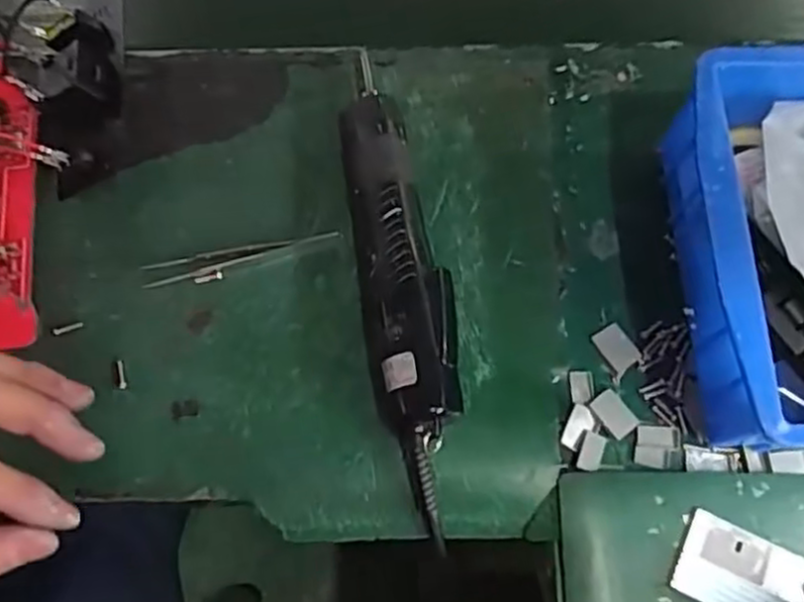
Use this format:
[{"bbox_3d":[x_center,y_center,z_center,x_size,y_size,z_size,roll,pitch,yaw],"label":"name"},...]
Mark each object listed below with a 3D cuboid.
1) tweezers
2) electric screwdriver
[{"bbox_3d":[-0.093,-0.027,0.414,0.114,0.005,0.014,-14,71,-4],"label":"tweezers"},{"bbox_3d":[-0.001,-0.018,0.393,0.045,0.041,0.277,-8,69,-3],"label":"electric screwdriver"}]

